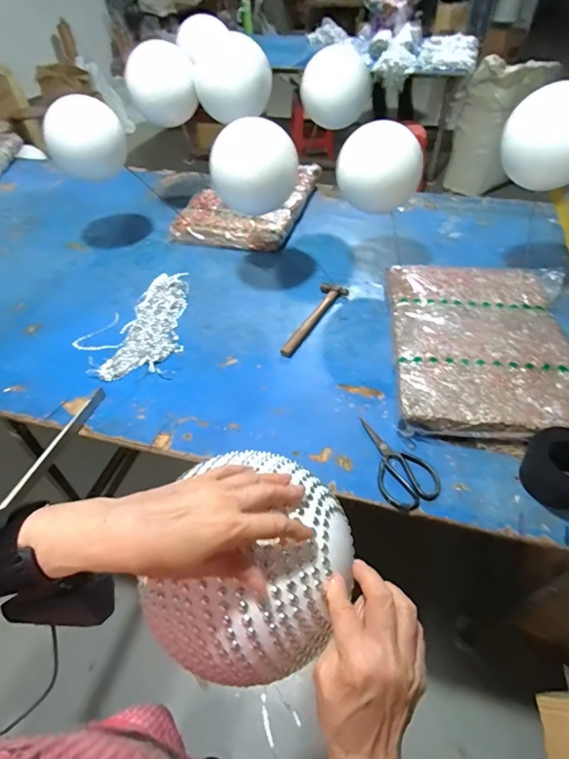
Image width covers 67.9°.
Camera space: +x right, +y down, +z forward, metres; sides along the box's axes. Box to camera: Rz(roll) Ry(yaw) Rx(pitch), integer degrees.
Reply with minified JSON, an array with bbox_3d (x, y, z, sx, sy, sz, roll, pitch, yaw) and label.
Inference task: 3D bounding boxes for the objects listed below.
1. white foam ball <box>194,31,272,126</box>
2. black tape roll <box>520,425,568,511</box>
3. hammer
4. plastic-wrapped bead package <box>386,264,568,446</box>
[{"bbox_3d":[-0.140,-0.808,1.132,0.193,0.170,0.186,-8,47,-6],"label":"white foam ball"},{"bbox_3d":[0.441,0.138,0.666,0.101,0.082,0.113,-4,47,-2],"label":"black tape roll"},{"bbox_3d":[0.067,-0.149,0.993,0.063,0.027,0.272,22,51,21],"label":"hammer"},{"bbox_3d":[0.421,-0.081,0.897,0.373,0.061,0.506,6,47,7],"label":"plastic-wrapped bead package"}]

